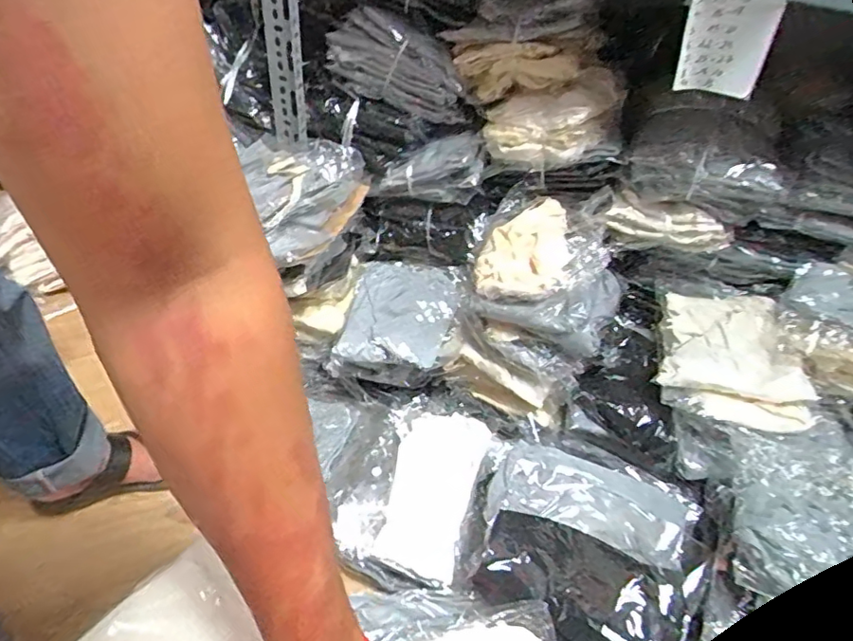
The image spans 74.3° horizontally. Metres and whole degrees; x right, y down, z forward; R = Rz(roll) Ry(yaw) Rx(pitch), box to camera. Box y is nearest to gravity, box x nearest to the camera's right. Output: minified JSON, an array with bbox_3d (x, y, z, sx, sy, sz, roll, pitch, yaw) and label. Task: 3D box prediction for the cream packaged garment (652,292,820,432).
[{"bbox_3d":[0.469,0.050,0.873,0.196,0.074,0.255,16,44,9],"label":"cream packaged garment"}]

